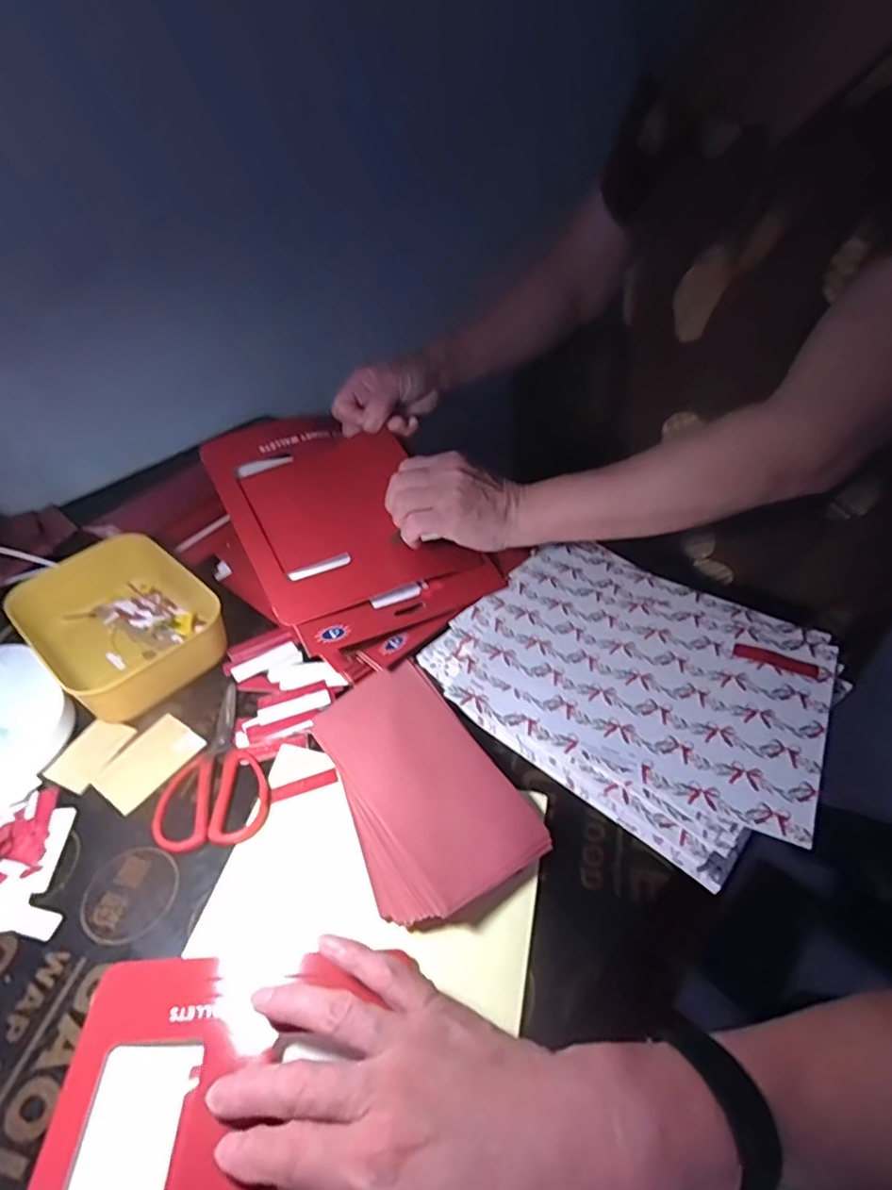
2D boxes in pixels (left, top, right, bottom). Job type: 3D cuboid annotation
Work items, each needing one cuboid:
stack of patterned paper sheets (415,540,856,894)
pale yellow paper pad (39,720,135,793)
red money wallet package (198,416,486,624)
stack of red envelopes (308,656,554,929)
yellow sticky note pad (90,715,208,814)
[{"bbox_3d":[0.151,0.066,0.490,0.282,0.038,0.223,28,52,29],"label":"stack of patterned paper sheets"},{"bbox_3d":[-0.292,0.129,0.488,0.045,0.004,0.061,10,43,15],"label":"pale yellow paper pad"},{"bbox_3d":[-0.111,-0.088,0.558,0.175,0.017,0.226,-23,64,-23],"label":"red money wallet package"},{"bbox_3d":[-0.023,0.135,0.439,0.111,0.040,0.184,-25,48,-21],"label":"stack of red envelopes"},{"bbox_3d":[-0.237,0.133,0.479,0.054,0.008,0.075,25,51,27],"label":"yellow sticky note pad"}]

